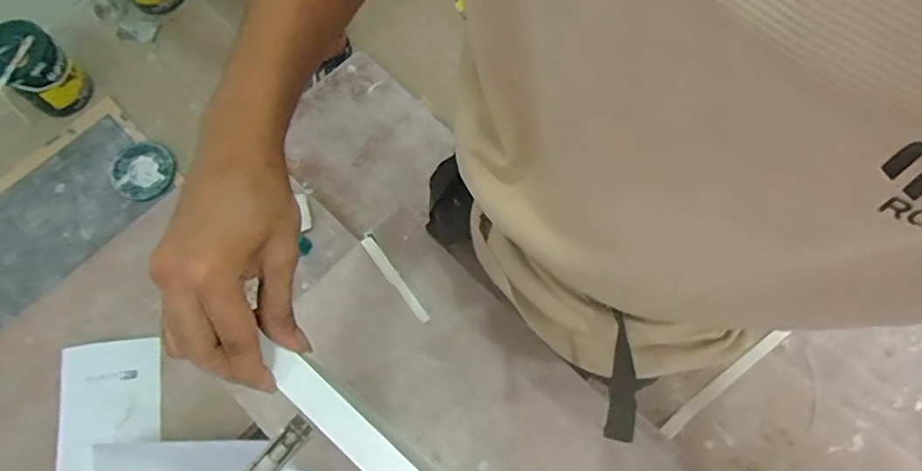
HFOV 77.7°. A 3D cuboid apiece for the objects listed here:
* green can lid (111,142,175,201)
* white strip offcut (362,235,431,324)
[{"bbox_3d":[-0.855,-0.174,1.543,0.163,0.016,0.151,0,88,1],"label":"green can lid"},{"bbox_3d":[-0.083,0.055,0.722,0.015,0.008,0.130,-36,78,-12],"label":"white strip offcut"}]

